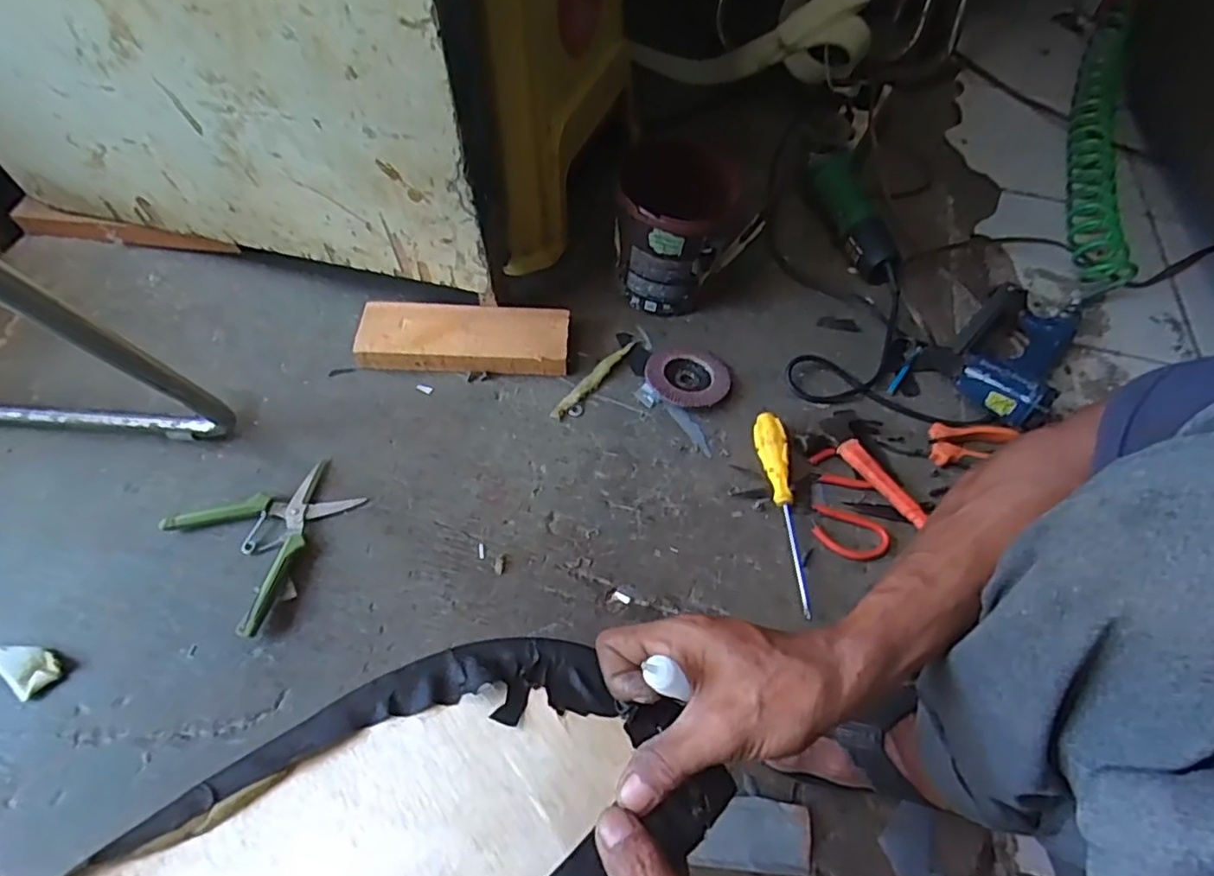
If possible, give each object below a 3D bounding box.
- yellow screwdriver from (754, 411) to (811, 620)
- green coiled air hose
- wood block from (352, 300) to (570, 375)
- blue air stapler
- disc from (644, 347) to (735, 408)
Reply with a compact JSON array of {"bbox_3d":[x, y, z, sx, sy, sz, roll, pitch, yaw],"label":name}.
[{"bbox_3d":[0.188,0.069,0.662,0.028,0.027,0.217,-5,59,-6],"label":"yellow screwdriver"},{"bbox_3d":[0.762,-0.467,0.995,0.070,0.071,0.656,20,59,9],"label":"green coiled air hose"},{"bbox_3d":[-0.164,-0.116,0.750,0.233,0.038,0.081,2,58,-2],"label":"wood block"},{"bbox_3d":[0.492,-0.109,0.771,0.190,0.054,0.141,-33,66,-21],"label":"blue air stapler"},{"bbox_3d":[0.095,-0.074,0.746,0.096,0.020,0.093,1,58,-2],"label":"disc"}]

